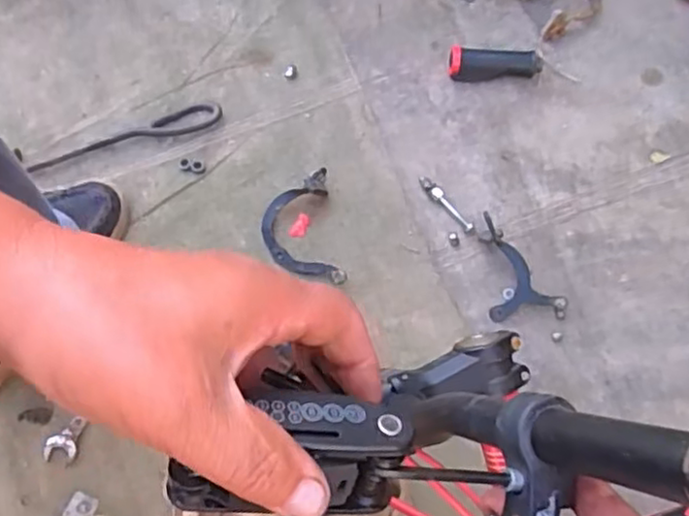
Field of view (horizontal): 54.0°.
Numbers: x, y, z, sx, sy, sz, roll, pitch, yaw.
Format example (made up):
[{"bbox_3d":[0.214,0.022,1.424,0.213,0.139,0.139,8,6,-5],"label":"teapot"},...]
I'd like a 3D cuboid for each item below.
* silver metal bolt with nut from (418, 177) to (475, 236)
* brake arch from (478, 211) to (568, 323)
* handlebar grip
[{"bbox_3d":[0.113,-0.059,0.746,0.014,0.009,0.084,-41,77,-9],"label":"silver metal bolt with nut"},{"bbox_3d":[0.188,0.008,0.715,0.076,0.025,0.115,-6,74,0],"label":"brake arch"},{"bbox_3d":[0.176,-0.225,0.784,0.107,0.027,0.033,0,74,1],"label":"handlebar grip"}]

